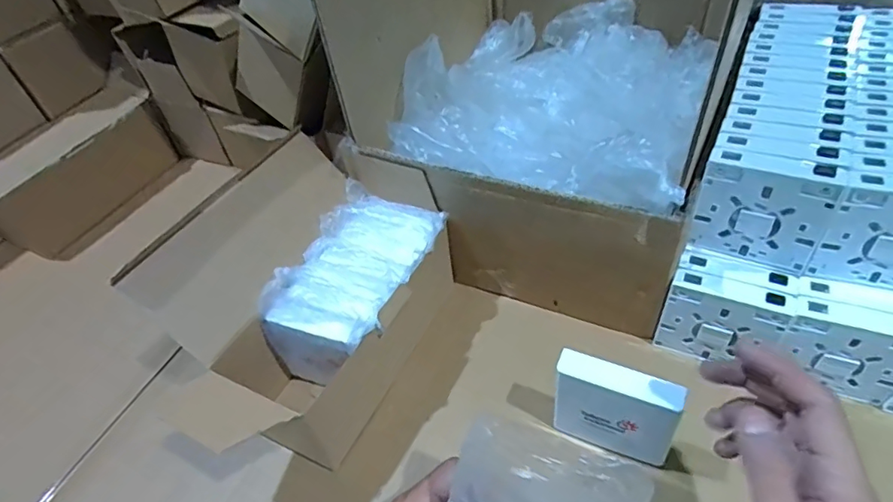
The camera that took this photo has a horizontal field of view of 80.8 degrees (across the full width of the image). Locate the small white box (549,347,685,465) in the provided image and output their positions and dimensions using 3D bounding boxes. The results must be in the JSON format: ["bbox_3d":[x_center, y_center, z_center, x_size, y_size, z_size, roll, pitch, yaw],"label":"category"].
[{"bbox_3d":[0.124,0.120,0.390,0.084,0.089,0.027,15,49,22],"label":"small white box"}]

